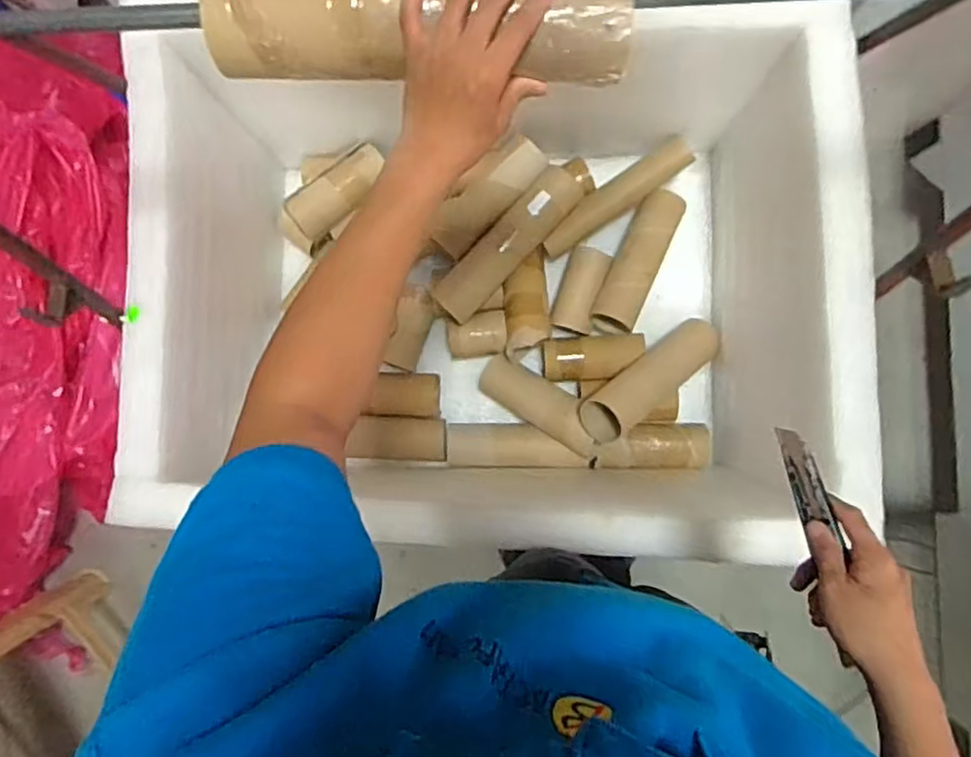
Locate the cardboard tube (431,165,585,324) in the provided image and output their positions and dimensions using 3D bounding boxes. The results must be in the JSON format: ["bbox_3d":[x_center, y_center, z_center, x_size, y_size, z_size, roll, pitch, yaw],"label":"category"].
[{"bbox_3d":[0.041,-0.239,1.157,0.080,0.084,0.324,44,89,4],"label":"cardboard tube"}]

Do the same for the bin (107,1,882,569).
[{"bbox_3d":[0.007,-0.175,1.043,0.952,0.472,0.787,0,87,2],"label":"bin"}]

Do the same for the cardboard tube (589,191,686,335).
[{"bbox_3d":[0.280,-0.216,1.183,0.084,0.071,0.277,25,88,3],"label":"cardboard tube"}]

